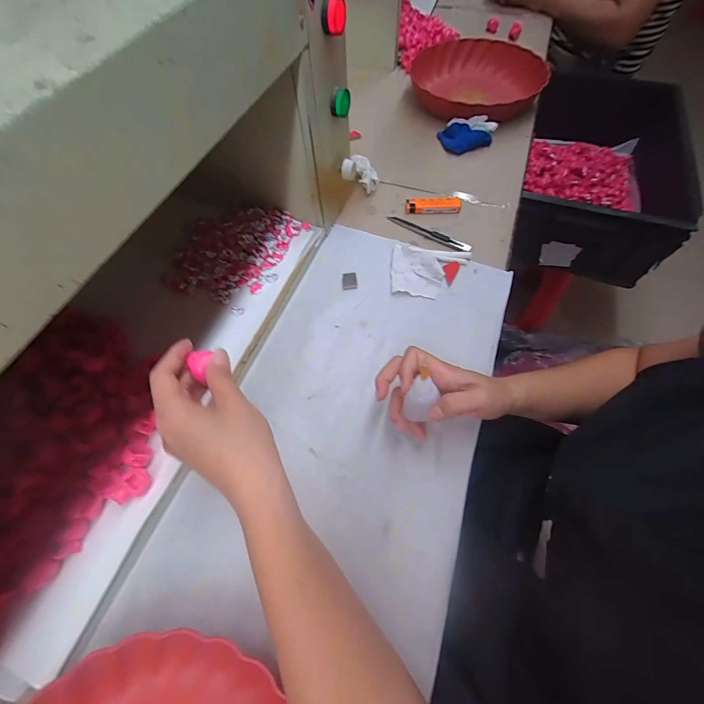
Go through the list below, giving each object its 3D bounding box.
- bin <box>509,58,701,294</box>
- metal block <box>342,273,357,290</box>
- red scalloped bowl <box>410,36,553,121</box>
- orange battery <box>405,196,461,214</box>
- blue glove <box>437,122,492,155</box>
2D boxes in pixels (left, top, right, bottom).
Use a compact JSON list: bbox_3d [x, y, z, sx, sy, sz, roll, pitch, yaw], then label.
[{"bbox_3d":[0.535,-0.414,0.754,0.305,0.164,0.470,17,64,11],"label":"bin"},{"bbox_3d":[-0.003,-0.095,0.441,0.019,0.004,0.023,-3,62,0],"label":"metal block"},{"bbox_3d":[0.228,-0.484,0.621,0.225,0.081,0.210,-1,62,2],"label":"red scalloped bowl"},{"bbox_3d":[0.120,-0.218,0.494,0.079,0.014,0.021,2,62,3],"label":"orange battery"},{"bbox_3d":[0.191,-0.372,0.572,0.071,0.025,0.061,-14,63,-5],"label":"blue glove"}]

